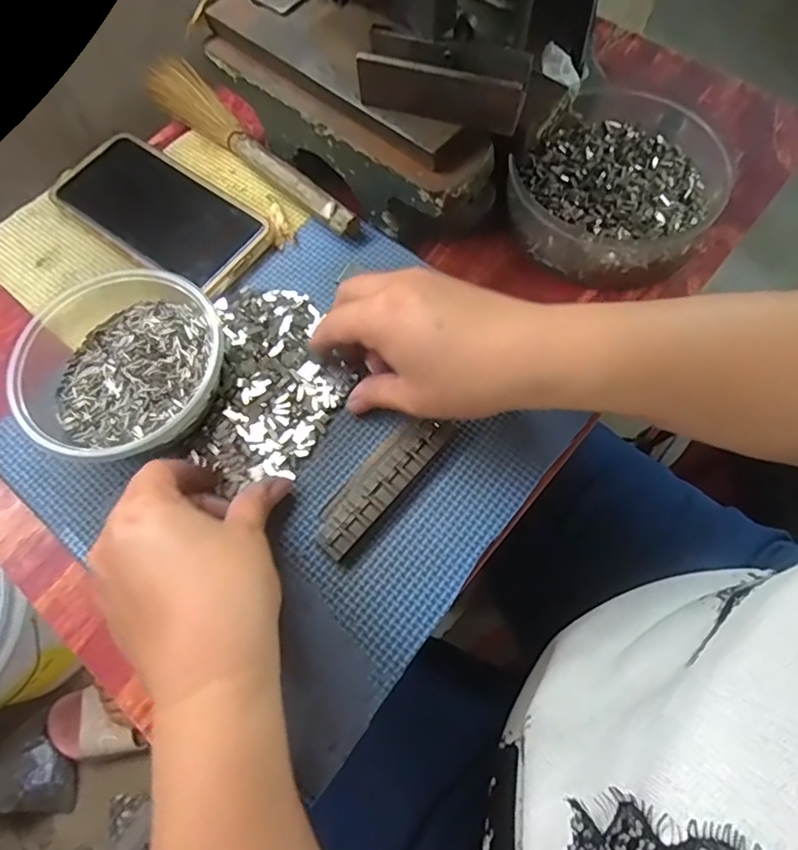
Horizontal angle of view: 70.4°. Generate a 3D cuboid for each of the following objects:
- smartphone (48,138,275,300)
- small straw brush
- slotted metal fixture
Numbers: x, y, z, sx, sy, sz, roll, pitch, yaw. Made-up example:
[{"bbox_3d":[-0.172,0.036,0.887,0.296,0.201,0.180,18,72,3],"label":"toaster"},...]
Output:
[{"bbox_3d":[-0.164,-0.146,0.390,0.154,0.011,0.073,35,73,15],"label":"smartphone"},{"bbox_3d":[-0.113,-0.203,0.408,0.038,0.020,0.226,-40,72,-14],"label":"small straw brush"},{"bbox_3d":[-0.010,0.030,0.316,0.029,0.012,0.095,39,74,16],"label":"slotted metal fixture"}]

